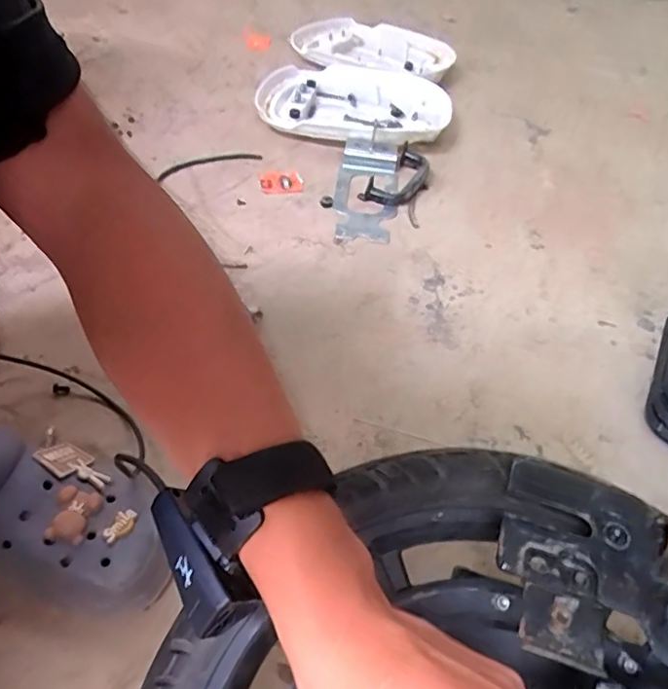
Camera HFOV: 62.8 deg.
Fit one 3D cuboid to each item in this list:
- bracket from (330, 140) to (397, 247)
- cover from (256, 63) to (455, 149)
[{"bbox_3d":[0.051,-0.248,0.875,0.106,0.046,0.238,6,47,0],"label":"bracket"},{"bbox_3d":[0.039,-0.453,1.050,0.367,0.071,0.273,13,47,5],"label":"cover"}]

